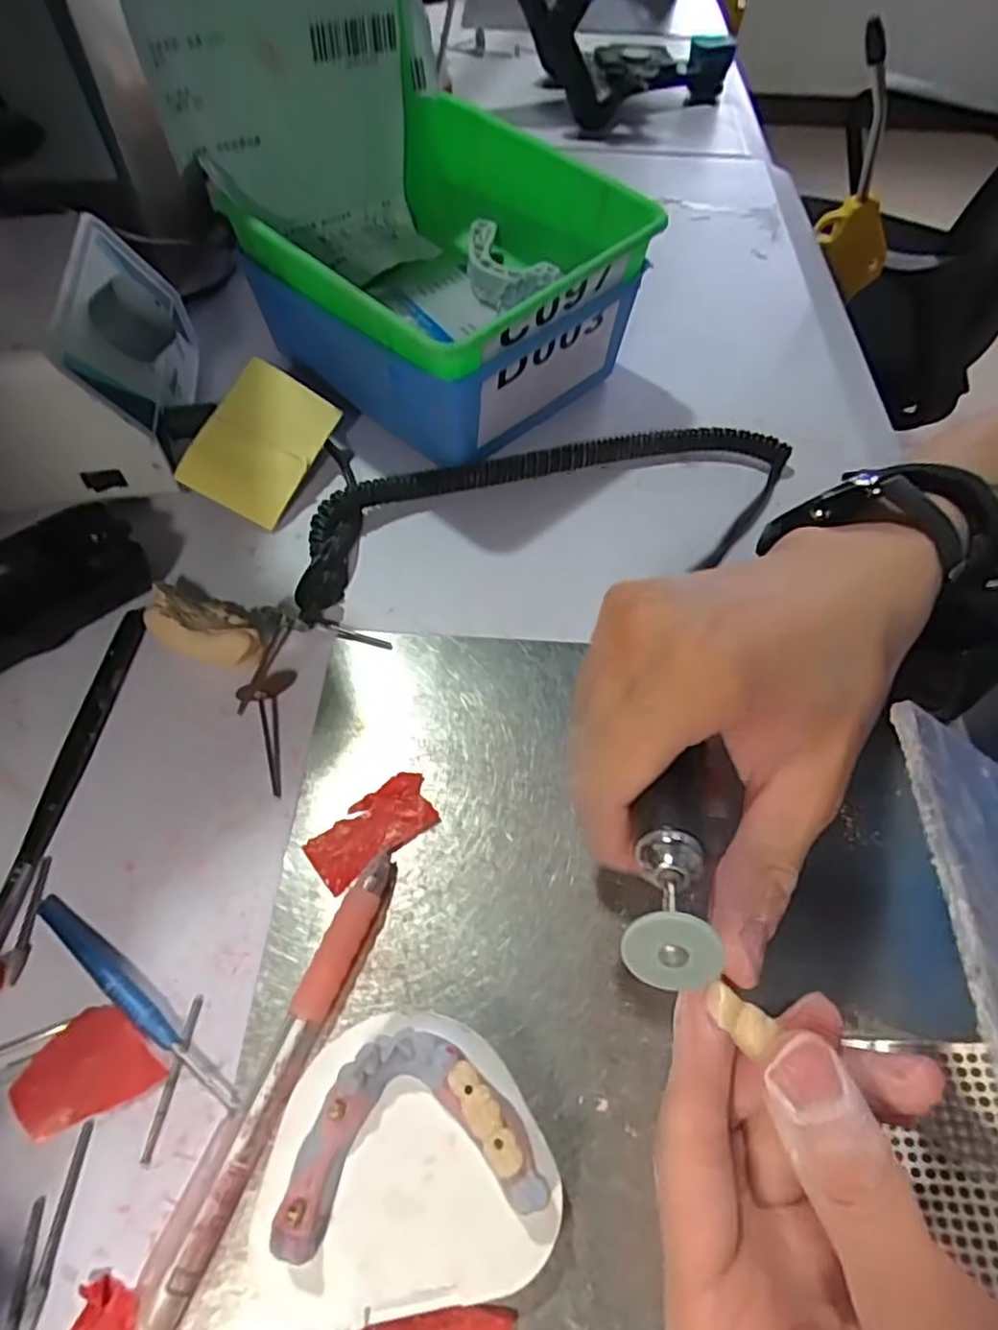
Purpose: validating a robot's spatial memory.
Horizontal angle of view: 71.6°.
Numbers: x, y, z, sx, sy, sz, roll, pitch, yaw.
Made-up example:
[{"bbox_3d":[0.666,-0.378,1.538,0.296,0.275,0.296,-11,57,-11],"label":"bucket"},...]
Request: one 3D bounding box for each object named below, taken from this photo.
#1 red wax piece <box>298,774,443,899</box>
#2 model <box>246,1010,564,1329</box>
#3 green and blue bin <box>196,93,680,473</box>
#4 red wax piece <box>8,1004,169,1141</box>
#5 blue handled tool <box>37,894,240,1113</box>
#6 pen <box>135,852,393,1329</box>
[{"bbox_3d":[-0.046,0.060,0.252,0.047,0.005,0.024,-32,64,-20],"label":"red wax piece"},{"bbox_3d":[-0.026,0.134,0.190,0.077,0.031,0.066,-7,58,-7],"label":"model"},{"bbox_3d":[-0.031,-0.199,0.368,0.163,0.104,0.147,39,64,21],"label":"green and blue bin"},{"bbox_3d":[-0.126,0.125,0.211,0.033,0.004,0.036,38,63,20],"label":"red wax piece"},{"bbox_3d":[-0.118,0.106,0.222,0.096,0.006,0.009,35,62,19],"label":"blue handled tool"},{"bbox_3d":[-0.067,0.120,0.210,0.016,0.012,0.130,20,59,11],"label":"pen"}]

